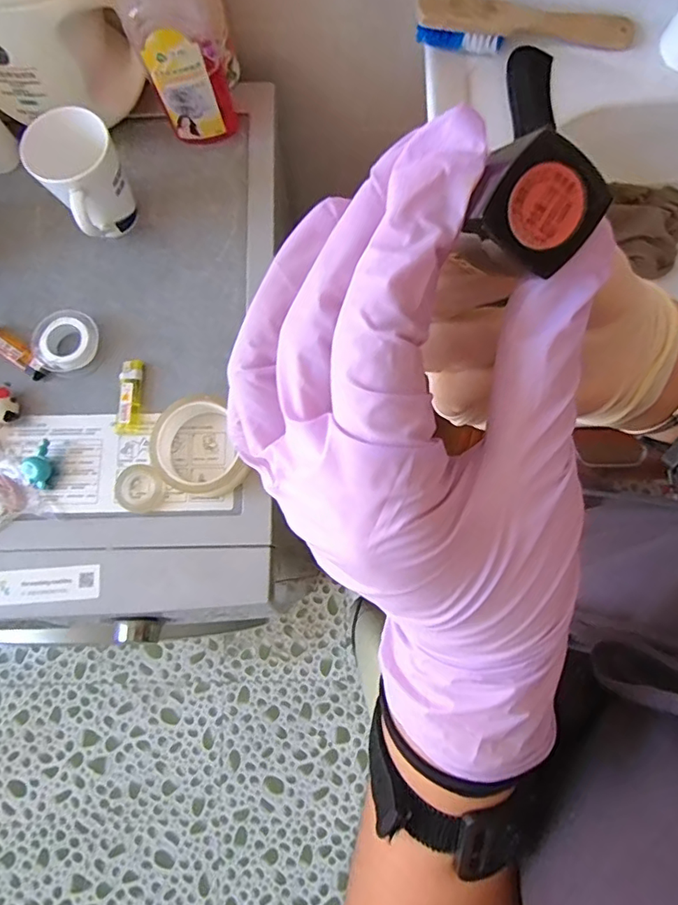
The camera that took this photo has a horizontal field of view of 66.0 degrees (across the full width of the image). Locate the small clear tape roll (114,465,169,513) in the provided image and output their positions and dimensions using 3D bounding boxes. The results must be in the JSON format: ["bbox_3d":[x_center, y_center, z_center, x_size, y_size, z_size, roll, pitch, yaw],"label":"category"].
[{"bbox_3d":[-0.196,0.035,0.511,0.047,0.009,0.051,-40,80,-8],"label":"small clear tape roll"}]

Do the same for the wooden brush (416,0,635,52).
[{"bbox_3d":[0.194,-0.446,0.538,0.232,0.045,0.046,-1,78,0],"label":"wooden brush"}]

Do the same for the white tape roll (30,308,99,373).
[{"bbox_3d":[-0.282,-0.116,0.538,0.058,0.022,0.067,41,81,9],"label":"white tape roll"}]

